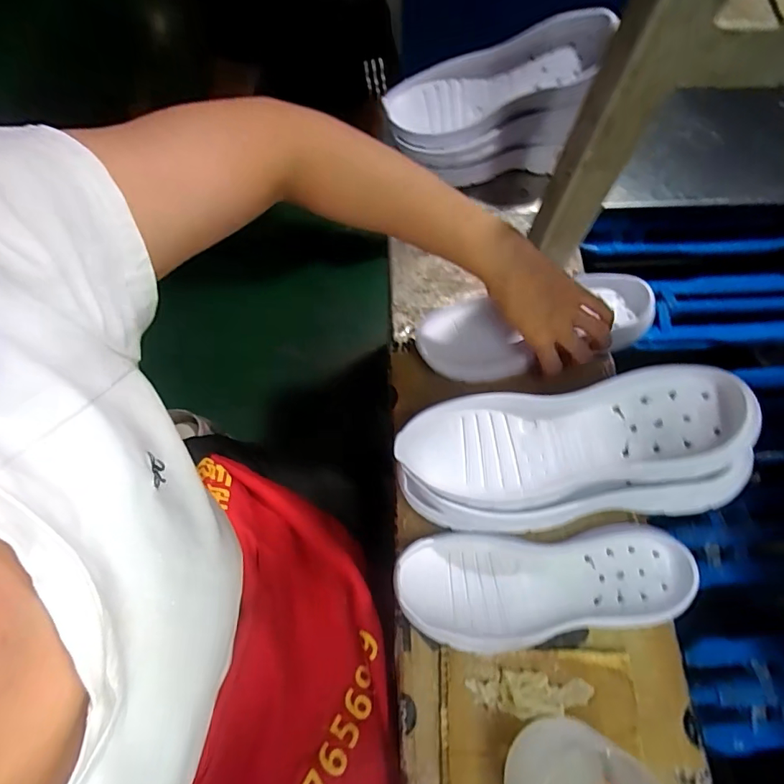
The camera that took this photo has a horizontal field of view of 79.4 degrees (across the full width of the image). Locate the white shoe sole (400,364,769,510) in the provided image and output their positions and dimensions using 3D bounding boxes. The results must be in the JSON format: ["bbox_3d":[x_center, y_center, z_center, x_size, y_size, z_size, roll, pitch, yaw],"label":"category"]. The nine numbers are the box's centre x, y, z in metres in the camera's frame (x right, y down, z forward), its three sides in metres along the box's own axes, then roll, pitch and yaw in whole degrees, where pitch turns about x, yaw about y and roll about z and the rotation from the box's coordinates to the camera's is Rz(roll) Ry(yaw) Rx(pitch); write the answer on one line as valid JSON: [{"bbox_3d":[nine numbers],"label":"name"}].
[{"bbox_3d":[0.133,0.038,0.375,0.249,0.037,0.091,-10,68,19],"label":"white shoe sole"}]

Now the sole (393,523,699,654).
[{"bbox_3d":[0.133,0.169,0.412,0.252,0.036,0.091,-3,70,-1],"label":"sole"}]

